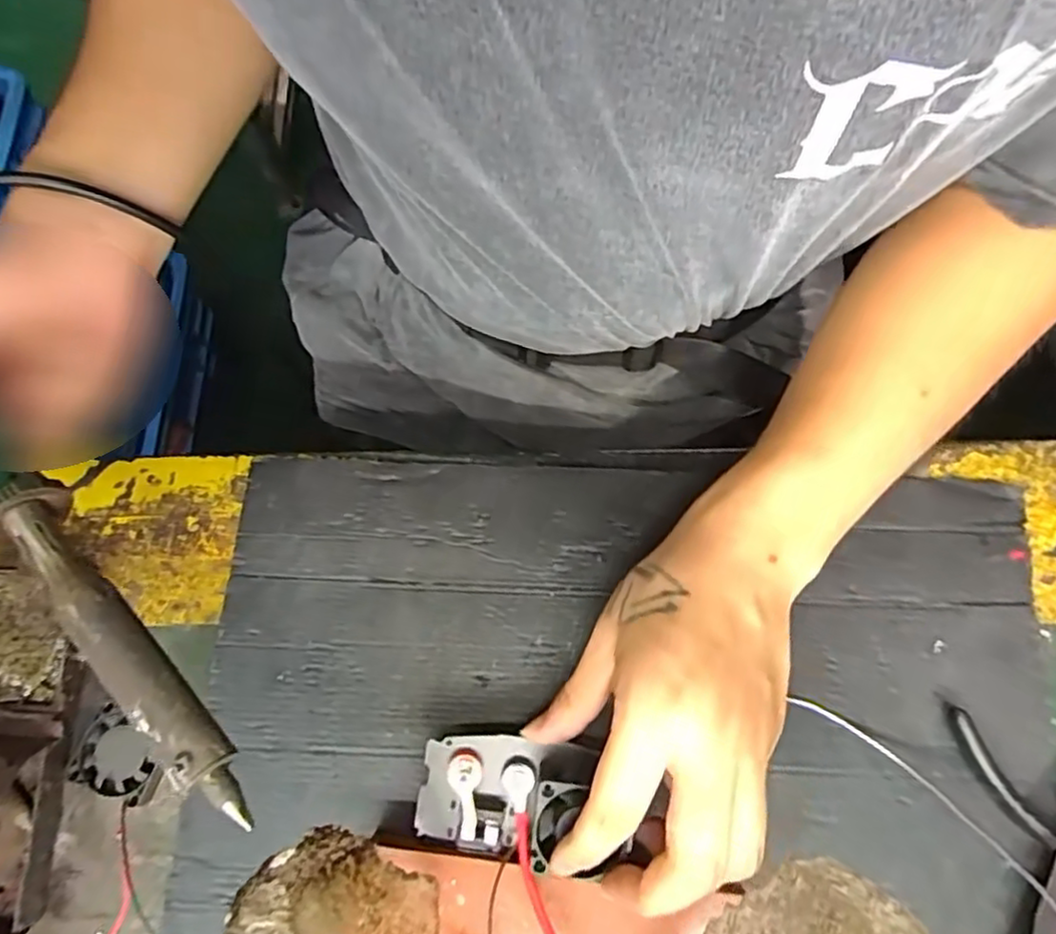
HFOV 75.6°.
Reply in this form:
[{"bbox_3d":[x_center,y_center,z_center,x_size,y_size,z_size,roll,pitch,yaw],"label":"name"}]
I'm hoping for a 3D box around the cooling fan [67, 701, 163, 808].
[{"bbox_3d":[-0.198,0.141,0.332,0.042,0.012,0.036,25,76,7],"label":"cooling fan"}]

